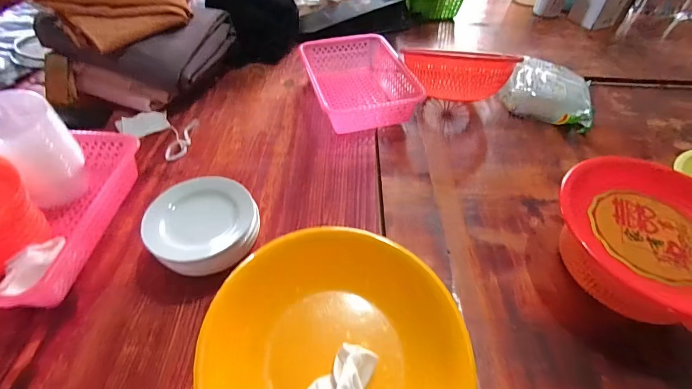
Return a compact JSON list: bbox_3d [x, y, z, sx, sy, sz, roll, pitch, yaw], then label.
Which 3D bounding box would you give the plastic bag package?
[{"bbox_3d":[0.477,-0.245,0.821,0.199,0.069,0.181,17,50,13],"label":"plastic bag package"}]

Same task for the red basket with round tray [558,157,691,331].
[{"bbox_3d":[0.432,0.070,0.504,0.231,0.106,0.258,-28,55,-24],"label":"red basket with round tray"}]

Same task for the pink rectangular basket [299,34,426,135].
[{"bbox_3d":[0.025,-0.257,0.799,0.210,0.082,0.298,-11,50,-12],"label":"pink rectangular basket"}]

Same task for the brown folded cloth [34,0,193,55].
[{"bbox_3d":[-0.460,-0.389,0.729,0.237,0.041,0.148,-40,99,-26],"label":"brown folded cloth"}]

